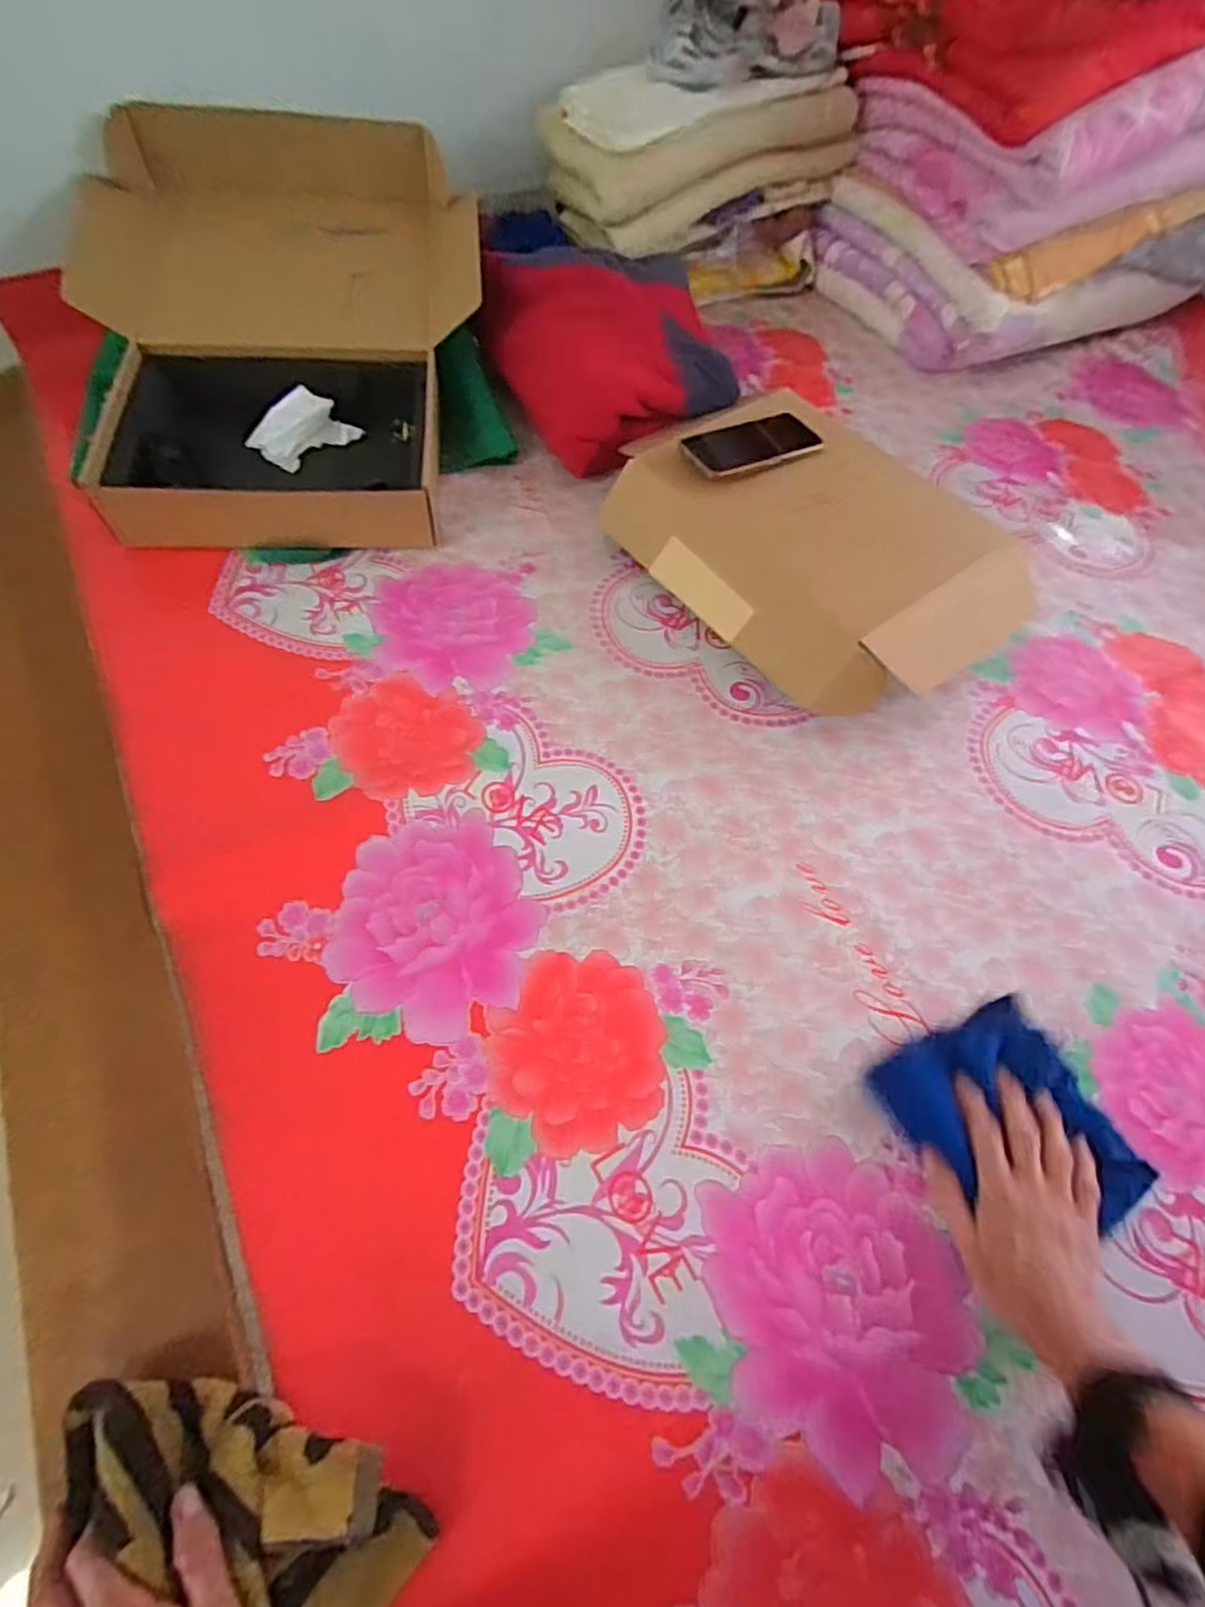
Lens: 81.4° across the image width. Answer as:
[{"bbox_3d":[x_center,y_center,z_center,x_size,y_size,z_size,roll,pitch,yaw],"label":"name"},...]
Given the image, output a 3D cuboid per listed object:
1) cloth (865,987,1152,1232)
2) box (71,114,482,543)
[{"bbox_3d":[0.304,0.241,0.521,0.144,0.022,0.161,-25,67,-14],"label":"cloth"},{"bbox_3d":[-0.376,-0.579,0.856,0.446,0.227,0.550,-5,60,-4],"label":"box"}]

